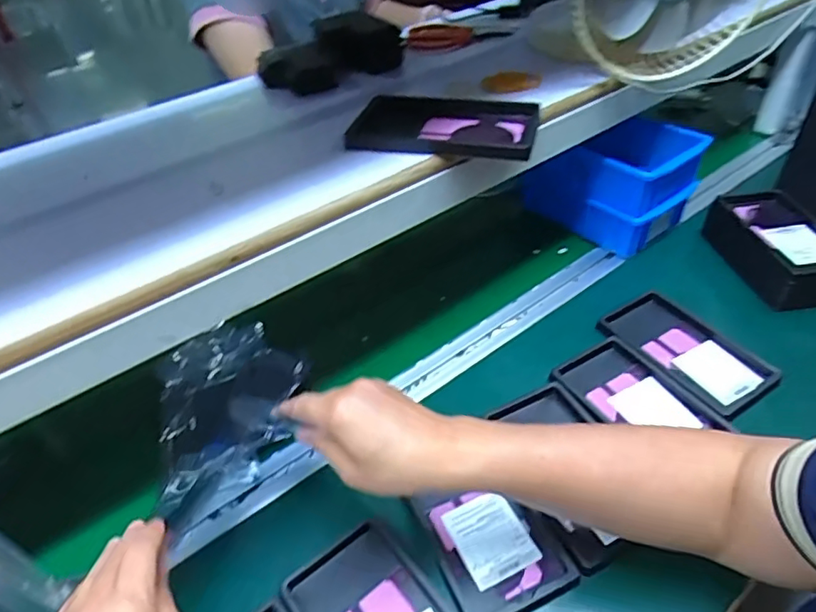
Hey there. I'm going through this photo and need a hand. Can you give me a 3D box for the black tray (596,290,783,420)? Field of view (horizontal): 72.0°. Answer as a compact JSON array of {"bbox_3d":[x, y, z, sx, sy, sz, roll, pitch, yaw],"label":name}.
[{"bbox_3d":[0.293,0.042,0.591,0.097,0.013,0.161,-24,45,-21],"label":"black tray"}]

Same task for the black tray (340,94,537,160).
[{"bbox_3d":[0.030,-0.162,0.507,0.163,0.014,0.103,8,43,15],"label":"black tray"}]

